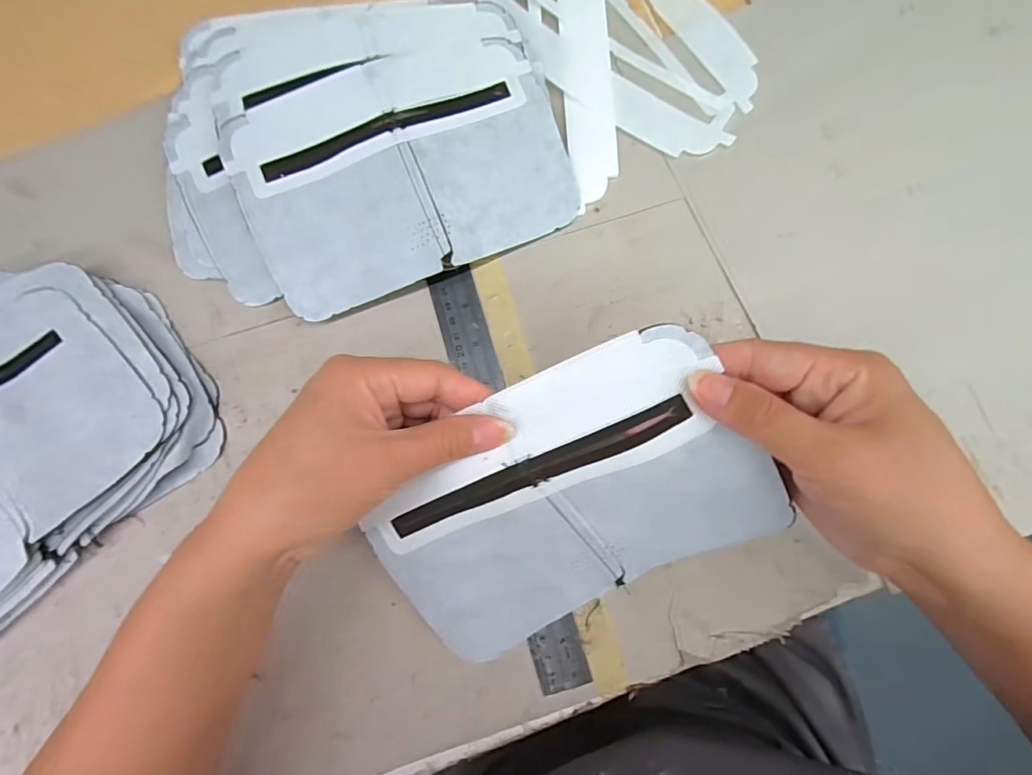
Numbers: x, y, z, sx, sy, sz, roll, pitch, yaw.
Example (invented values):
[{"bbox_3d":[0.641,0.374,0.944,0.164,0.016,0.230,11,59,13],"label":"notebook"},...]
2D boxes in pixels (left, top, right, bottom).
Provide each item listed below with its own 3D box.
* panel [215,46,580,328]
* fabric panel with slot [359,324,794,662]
[{"bbox_3d":[-0.068,-0.133,0.296,0.194,0.032,0.126,-23,83,0],"label":"panel"},{"bbox_3d":[0.019,0.063,0.236,0.191,0.017,0.128,-27,110,19],"label":"fabric panel with slot"}]

